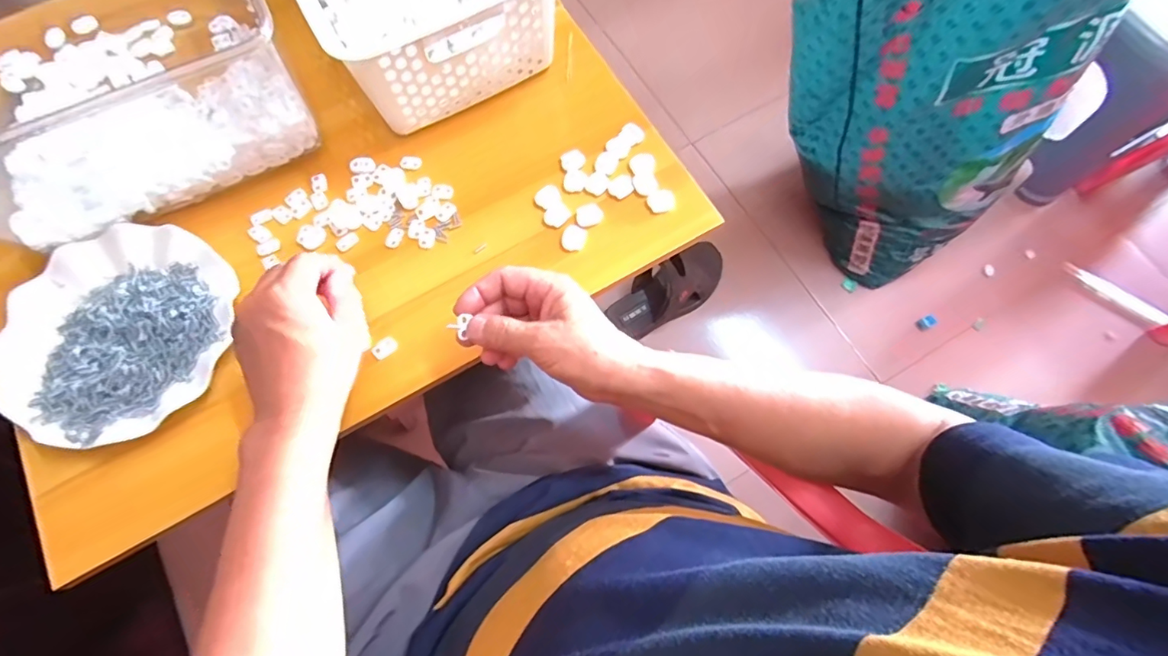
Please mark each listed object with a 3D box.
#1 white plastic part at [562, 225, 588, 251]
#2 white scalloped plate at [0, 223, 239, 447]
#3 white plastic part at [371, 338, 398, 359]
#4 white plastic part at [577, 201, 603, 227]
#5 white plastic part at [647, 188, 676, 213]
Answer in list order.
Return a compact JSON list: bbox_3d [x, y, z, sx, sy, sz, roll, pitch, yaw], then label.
[{"bbox_3d":[-0.009,-0.081,0.462,0.020,0.005,0.023,16,72,6],"label":"white plastic part"},{"bbox_3d":[-0.381,0.002,0.427,0.176,0.017,0.178,0,71,1],"label":"white scalloped plate"},{"bbox_3d":[-0.166,0.016,0.434,0.020,0.004,0.014,-35,75,-10],"label":"white plastic part"},{"bbox_3d":[0.005,-0.103,0.469,0.023,0.004,0.021,0,71,1],"label":"white plastic part"},{"bbox_3d":[0.070,-0.116,0.471,0.022,0.009,0.021,0,71,1],"label":"white plastic part"}]

